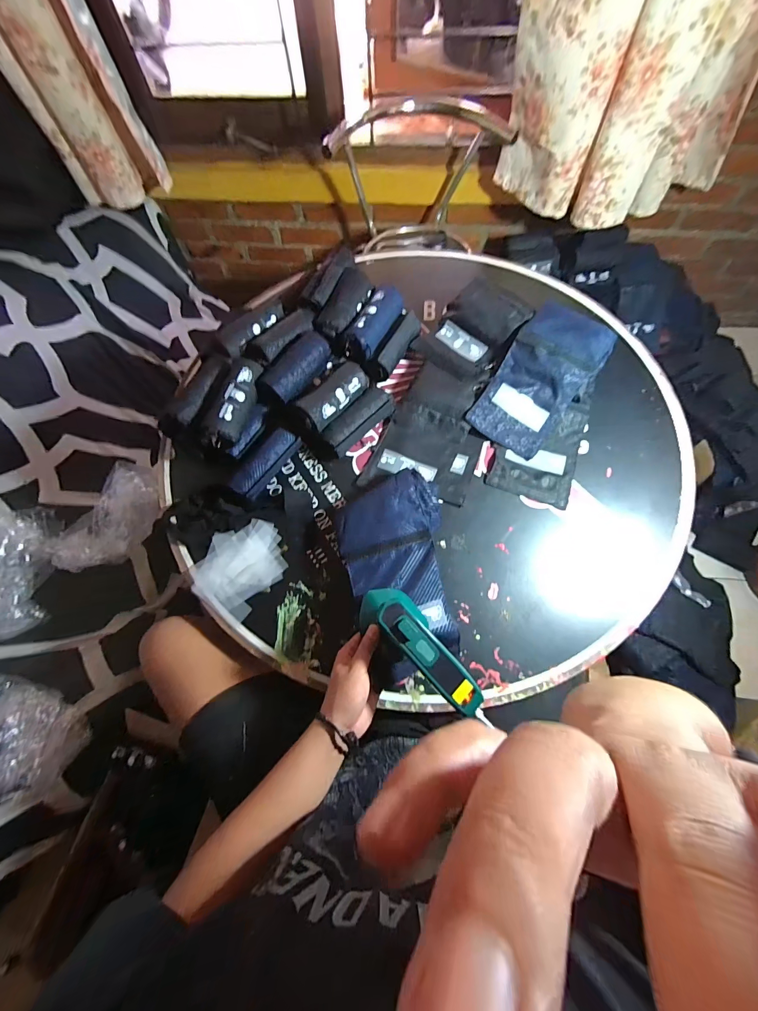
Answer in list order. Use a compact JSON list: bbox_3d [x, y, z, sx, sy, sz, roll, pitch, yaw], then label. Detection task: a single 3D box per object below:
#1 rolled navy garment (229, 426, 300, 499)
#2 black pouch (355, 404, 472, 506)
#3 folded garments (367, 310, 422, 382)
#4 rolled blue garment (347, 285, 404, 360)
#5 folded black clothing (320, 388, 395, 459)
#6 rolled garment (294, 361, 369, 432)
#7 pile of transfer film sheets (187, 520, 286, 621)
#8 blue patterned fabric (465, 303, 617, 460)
[{"bbox_3d":[-0.199,-0.073,0.641,0.054,0.046,0.139,32,73,13],"label":"rolled navy garment"},{"bbox_3d":[0.079,-0.098,0.654,0.178,0.022,0.161,16,70,8],"label":"black pouch"},{"bbox_3d":[0.033,-0.311,0.711,0.039,0.040,0.161,33,73,13],"label":"folded garments"},{"bbox_3d":[-0.006,-0.357,0.690,0.056,0.039,0.156,24,72,11],"label":"rolled blue garment"},{"bbox_3d":[-0.037,-0.150,0.661,0.155,0.051,0.056,-41,73,-13],"label":"folded black clothing"},{"bbox_3d":[-0.080,-0.199,0.638,0.061,0.043,0.159,36,74,14],"label":"rolled garment"},{"bbox_3d":[-0.228,0.096,0.602,0.127,0.009,0.153,30,73,13],"label":"pile of transfer film sheets"},{"bbox_3d":[0.299,-0.233,0.659,0.154,0.087,0.283,33,73,13],"label":"blue patterned fabric"}]

